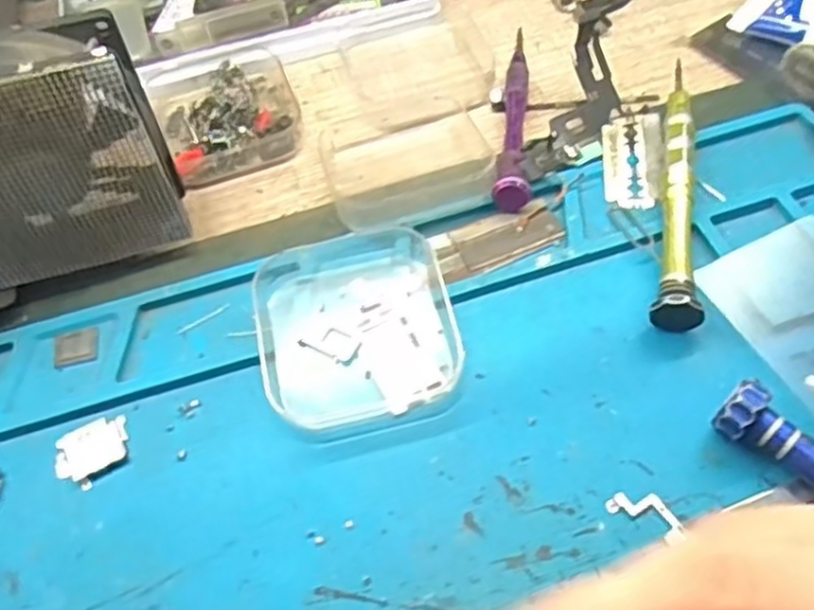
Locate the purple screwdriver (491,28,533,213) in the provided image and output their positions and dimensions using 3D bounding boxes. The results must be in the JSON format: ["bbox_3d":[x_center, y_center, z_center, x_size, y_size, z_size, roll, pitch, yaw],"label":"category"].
[{"bbox_3d":[0.045,-0.083,0.305,0.013,0.020,0.116,4,57,7],"label":"purple screwdriver"}]

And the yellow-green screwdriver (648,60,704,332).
[{"bbox_3d":[0.102,-0.051,0.276,0.015,0.017,0.142,9,58,11],"label":"yellow-green screwdriver"}]

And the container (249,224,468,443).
[{"bbox_3d":[-0.017,0.005,0.250,0.064,0.015,0.075,-15,56,-5],"label":"container"}]

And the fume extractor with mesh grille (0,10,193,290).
[{"bbox_3d":[-0.121,-0.046,0.250,0.079,0.087,0.028,-18,57,-7],"label":"fume extractor with mesh grille"}]

